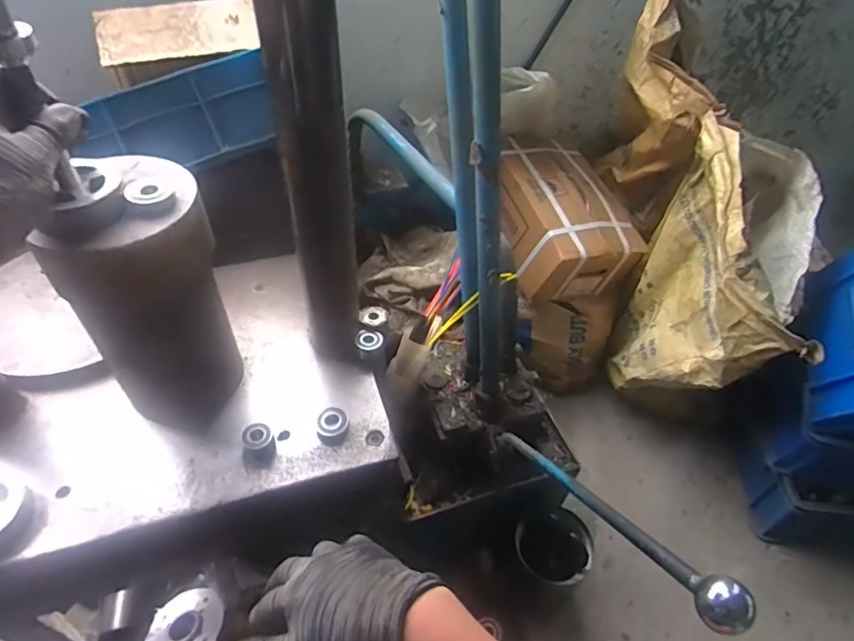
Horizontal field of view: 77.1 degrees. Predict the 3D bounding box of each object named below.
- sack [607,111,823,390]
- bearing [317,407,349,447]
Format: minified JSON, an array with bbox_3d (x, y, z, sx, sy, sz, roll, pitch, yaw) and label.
[{"bbox_3d":[0.493,-0.040,0.946,0.202,0.459,0.392,15,47,12],"label":"sack"},{"bbox_3d":[-0.109,0.122,0.619,0.034,0.021,0.041,0,46,-3],"label":"bearing"}]

